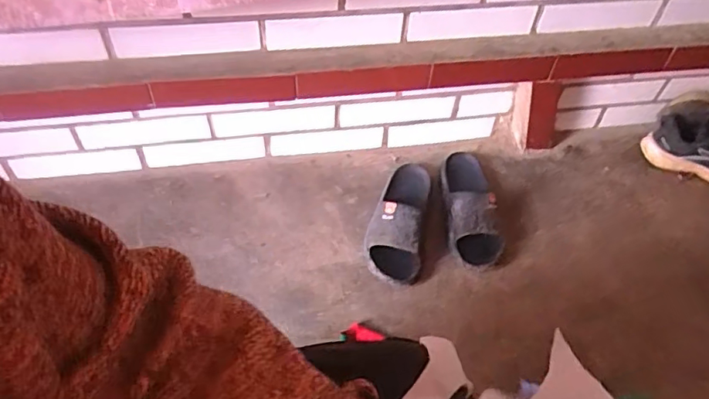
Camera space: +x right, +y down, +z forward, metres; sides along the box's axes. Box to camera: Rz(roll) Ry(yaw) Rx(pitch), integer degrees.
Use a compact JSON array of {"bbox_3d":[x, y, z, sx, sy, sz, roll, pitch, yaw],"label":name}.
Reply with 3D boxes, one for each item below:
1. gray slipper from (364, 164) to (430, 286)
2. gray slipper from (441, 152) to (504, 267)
[{"bbox_3d":[0.086,0.026,1.031,0.106,0.079,0.270,10,53,4],"label":"gray slipper"},{"bbox_3d":[0.222,0.004,1.041,0.097,0.071,0.266,0,53,-3],"label":"gray slipper"}]

